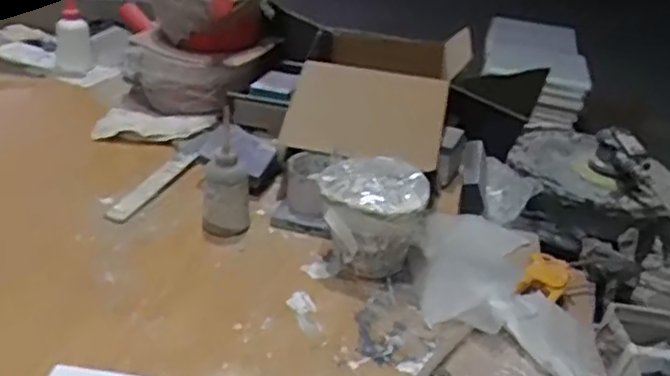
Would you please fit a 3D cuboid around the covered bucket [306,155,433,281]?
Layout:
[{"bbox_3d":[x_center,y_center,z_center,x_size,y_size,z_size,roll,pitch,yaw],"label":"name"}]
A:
[{"bbox_3d":[0.042,0.038,0.870,0.131,0.112,0.121,5,29,-3],"label":"covered bucket"}]

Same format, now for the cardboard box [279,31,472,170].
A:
[{"bbox_3d":[0.071,-0.166,1.169,0.269,0.116,0.338,10,29,7],"label":"cardboard box"}]

